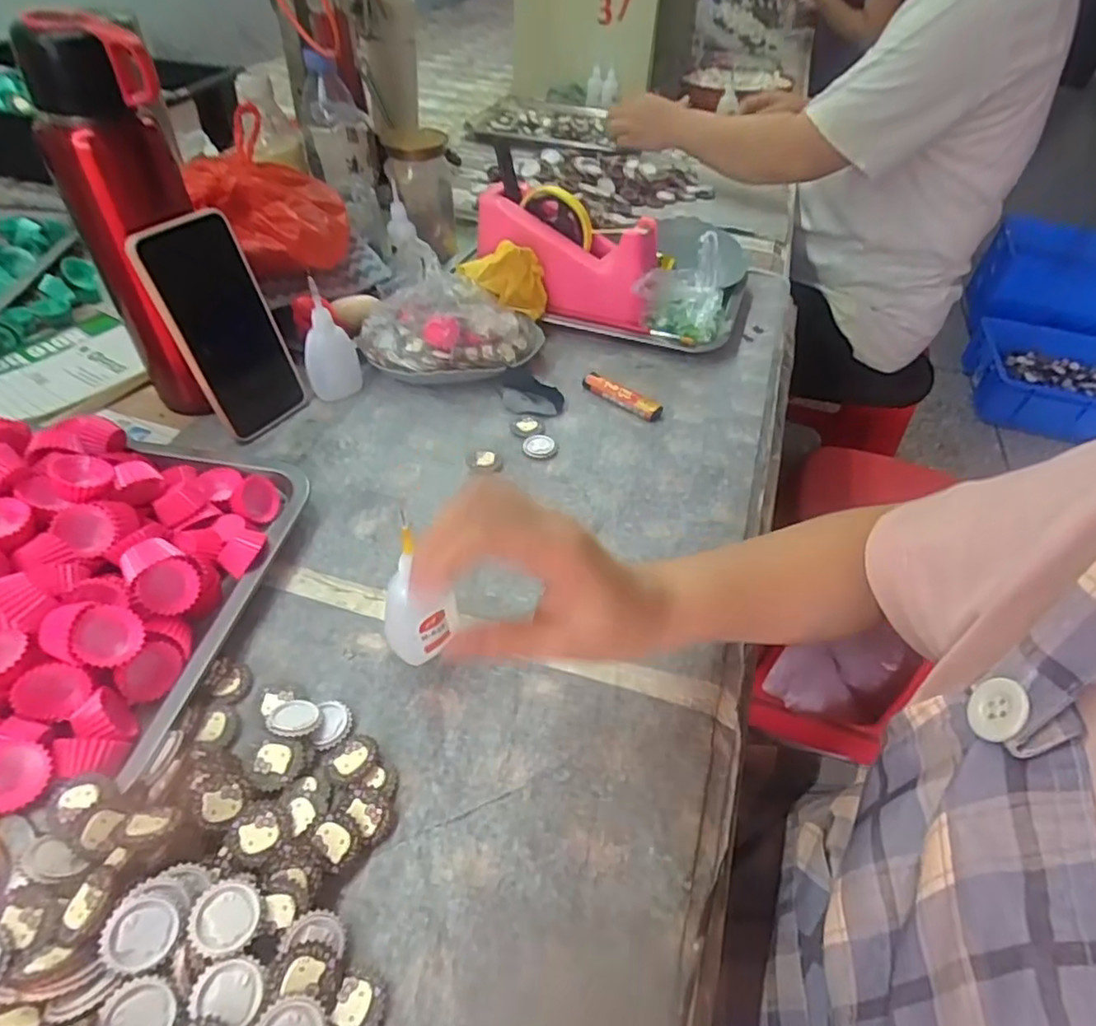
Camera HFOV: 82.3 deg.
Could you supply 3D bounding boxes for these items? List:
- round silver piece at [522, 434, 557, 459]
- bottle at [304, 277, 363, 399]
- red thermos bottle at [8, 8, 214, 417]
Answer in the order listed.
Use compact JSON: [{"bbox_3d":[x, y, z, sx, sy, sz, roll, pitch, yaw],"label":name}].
[{"bbox_3d":[-0.007,-0.057,0.524,0.028,0.004,0.025,4,46,0],"label":"round silver piece"},{"bbox_3d":[-0.187,-0.145,0.537,0.034,0.095,0.036,7,47,3],"label":"bottle"},{"bbox_3d":[-0.289,-0.197,0.460,0.065,0.260,0.071,24,50,18],"label":"red thermos bottle"}]

